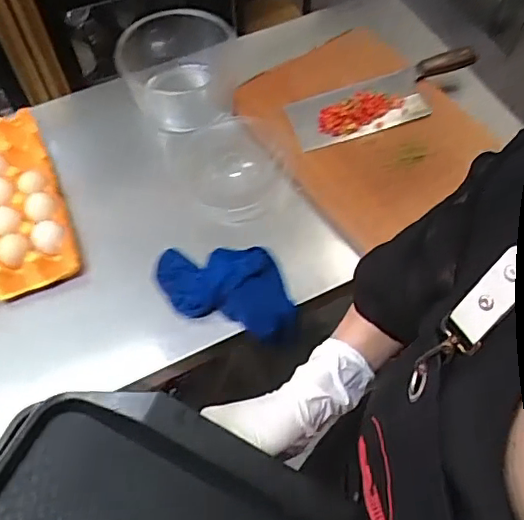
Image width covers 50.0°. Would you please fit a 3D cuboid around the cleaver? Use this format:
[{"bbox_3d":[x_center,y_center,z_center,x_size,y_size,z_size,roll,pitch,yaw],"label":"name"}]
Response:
[{"bbox_3d":[0.198,-0.248,0.863,0.322,0.028,0.088,-21,61,-10],"label":"cleaver"}]

